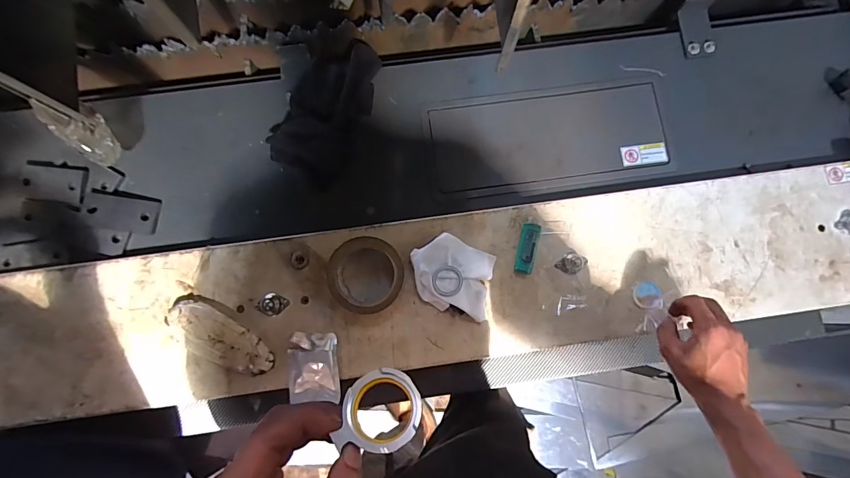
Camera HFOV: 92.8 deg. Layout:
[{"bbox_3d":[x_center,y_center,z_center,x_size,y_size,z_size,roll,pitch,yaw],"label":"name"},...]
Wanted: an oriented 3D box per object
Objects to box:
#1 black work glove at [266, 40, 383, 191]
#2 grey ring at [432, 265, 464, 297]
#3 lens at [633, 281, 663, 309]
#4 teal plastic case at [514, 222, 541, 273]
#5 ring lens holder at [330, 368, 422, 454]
[{"bbox_3d":[-0.143,-0.202,0.612,0.115,0.056,0.235,23,82,2],"label":"black work glove"},{"bbox_3d":[0.031,0.057,0.548,0.041,0.007,0.042,0,82,-2],"label":"grey ring"},{"bbox_3d":[0.315,0.079,0.571,0.037,0.004,0.039,2,71,16],"label":"lens"},{"bbox_3d":[0.146,0.013,0.573,0.026,0.016,0.071,11,81,0],"label":"teal plastic case"},{"bbox_3d":[-0.026,0.103,0.246,0.046,0.007,0.046,3,61,4],"label":"ring lens holder"}]

